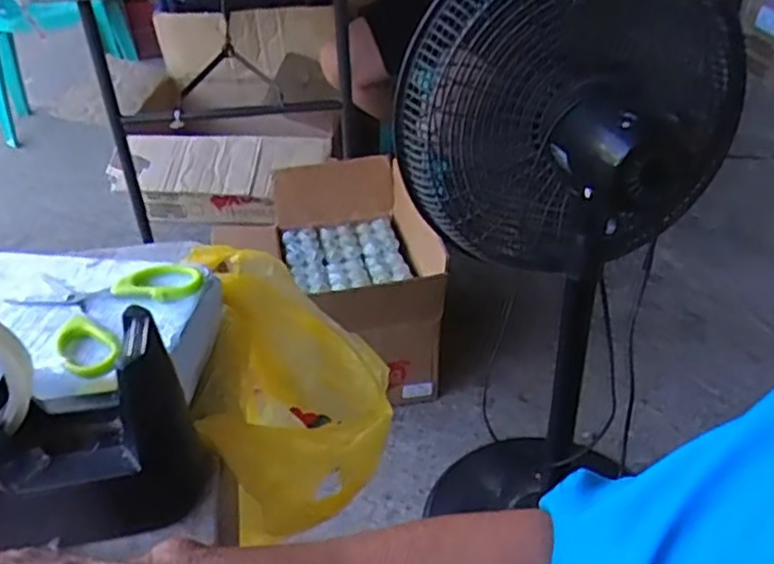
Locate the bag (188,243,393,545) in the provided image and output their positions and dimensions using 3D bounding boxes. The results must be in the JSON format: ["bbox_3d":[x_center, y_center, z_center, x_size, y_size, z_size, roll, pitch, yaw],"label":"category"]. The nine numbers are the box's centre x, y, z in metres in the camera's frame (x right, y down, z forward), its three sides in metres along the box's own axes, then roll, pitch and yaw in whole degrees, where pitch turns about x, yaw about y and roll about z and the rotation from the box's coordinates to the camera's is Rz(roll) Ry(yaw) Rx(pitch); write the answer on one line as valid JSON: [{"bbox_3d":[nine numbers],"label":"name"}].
[{"bbox_3d":[-0.059,0.076,0.509,0.125,0.109,0.225,-9,39,-10],"label":"bag"}]

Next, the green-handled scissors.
[{"bbox_3d":[-0.175,0.015,0.427,0.097,0.014,0.097,13,40,18],"label":"green-handled scissors"}]

